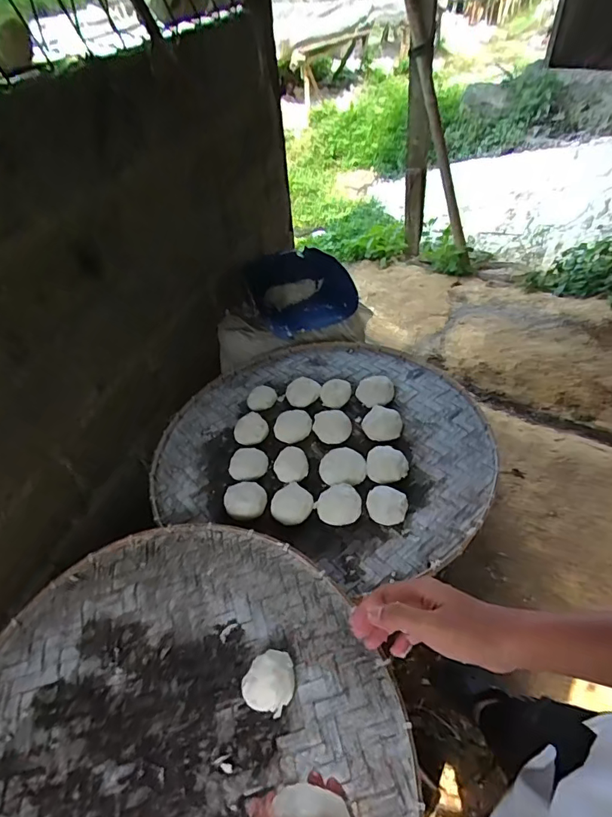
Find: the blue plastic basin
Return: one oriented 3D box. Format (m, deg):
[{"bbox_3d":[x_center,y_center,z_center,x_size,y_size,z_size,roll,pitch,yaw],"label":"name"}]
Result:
[{"bbox_3d":[-0.017,-0.353,1.388,0.274,0.153,0.272,-3,45,3],"label":"blue plastic basin"}]

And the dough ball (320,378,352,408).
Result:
[{"bbox_3d":[0.071,-0.036,1.085,0.074,0.040,0.078,-2,45,4],"label":"dough ball"}]

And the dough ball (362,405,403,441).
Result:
[{"bbox_3d":[0.167,0.031,1.008,0.082,0.030,0.081,-3,45,3],"label":"dough ball"}]

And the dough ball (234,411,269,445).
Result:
[{"bbox_3d":[-0.124,0.051,1.040,0.071,0.046,0.067,-3,45,3],"label":"dough ball"}]

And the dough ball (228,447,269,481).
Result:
[{"bbox_3d":[-0.122,0.122,0.980,0.082,0.031,0.080,-3,45,3],"label":"dough ball"}]

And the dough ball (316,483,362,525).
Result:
[{"bbox_3d":[0.062,0.179,0.879,0.082,0.030,0.076,-3,45,3],"label":"dough ball"}]

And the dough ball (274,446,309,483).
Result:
[{"bbox_3d":[-0.030,0.121,0.955,0.068,0.029,0.079,-24,47,-18],"label":"dough ball"}]

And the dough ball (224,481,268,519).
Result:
[{"bbox_3d":[-0.118,0.183,0.902,0.081,0.039,0.081,-3,45,3],"label":"dough ball"}]

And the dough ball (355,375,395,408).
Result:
[{"bbox_3d":[0.161,-0.046,1.067,0.084,0.054,0.089,-3,45,3],"label":"dough ball"}]

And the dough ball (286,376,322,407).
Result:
[{"bbox_3d":[-0.005,-0.036,1.102,0.085,0.044,0.079,-5,44,0],"label":"dough ball"}]

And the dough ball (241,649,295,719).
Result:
[{"bbox_3d":[-0.051,0.391,0.663,0.070,0.055,0.076,-3,45,3],"label":"dough ball"}]

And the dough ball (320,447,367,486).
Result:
[{"bbox_3d":[0.076,0.112,0.936,0.090,0.030,0.087,-3,45,3],"label":"dough ball"}]

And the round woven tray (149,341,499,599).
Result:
[{"bbox_3d":[0.039,0.051,1.025,0.711,0.061,0.634,15,48,20],"label":"round woven tray"}]

